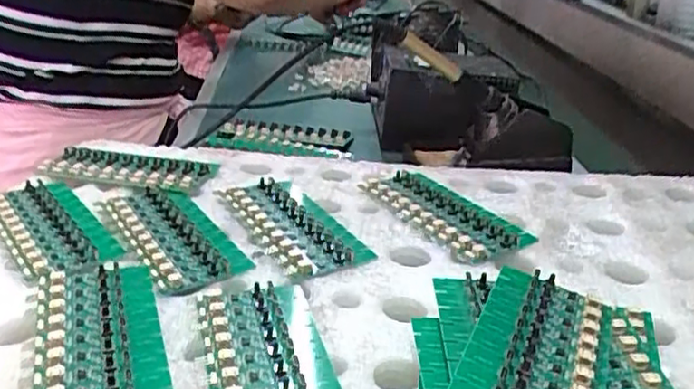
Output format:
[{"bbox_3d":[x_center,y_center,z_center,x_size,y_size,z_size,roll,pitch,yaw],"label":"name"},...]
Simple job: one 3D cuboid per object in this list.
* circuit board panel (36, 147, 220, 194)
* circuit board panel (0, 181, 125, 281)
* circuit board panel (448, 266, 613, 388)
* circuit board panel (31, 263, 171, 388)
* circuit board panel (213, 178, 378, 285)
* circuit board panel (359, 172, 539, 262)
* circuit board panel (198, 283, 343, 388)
[{"bbox_3d":[-0.183,-0.021,0.543,0.143,0.009,0.055,6,26,11],"label":"circuit board panel"},{"bbox_3d":[-0.204,0.022,0.451,0.064,0.009,0.143,-20,33,-37],"label":"circuit board panel"},{"bbox_3d":[0.091,0.074,0.306,0.062,0.006,0.134,20,27,17],"label":"circuit board panel"},{"bbox_3d":[-0.129,0.077,0.340,0.063,0.010,0.139,-8,27,-18],"label":"circuit board panel"},{"bbox_3d":[-0.040,0.019,0.471,0.063,0.009,0.138,-13,29,-27],"label":"circuit board panel"},{"bbox_3d":[0.073,0.011,0.495,0.064,0.011,0.133,-14,29,-28],"label":"circuit board panel"},{"bbox_3d":[-0.039,0.085,0.333,0.062,0.007,0.139,-5,26,-15],"label":"circuit board panel"}]

